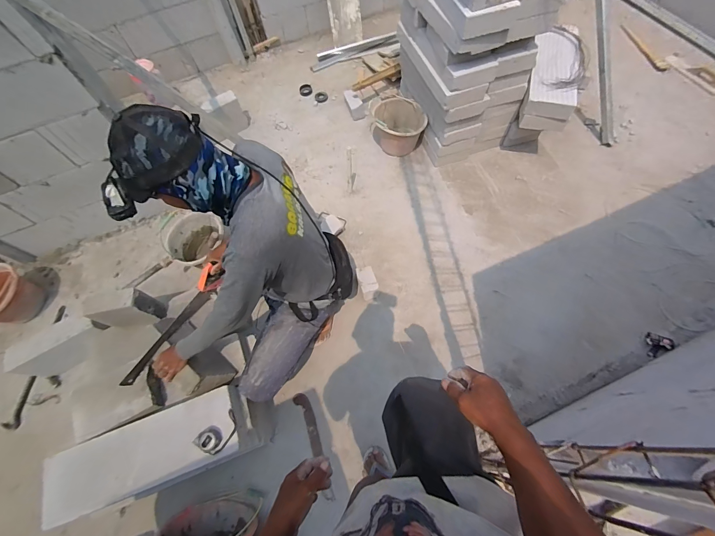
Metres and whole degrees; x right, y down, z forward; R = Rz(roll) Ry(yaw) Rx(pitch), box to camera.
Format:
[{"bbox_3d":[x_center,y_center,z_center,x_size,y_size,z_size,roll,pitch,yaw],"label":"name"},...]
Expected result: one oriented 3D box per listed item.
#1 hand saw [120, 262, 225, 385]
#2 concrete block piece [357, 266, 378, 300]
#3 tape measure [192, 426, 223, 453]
[{"bbox_3d":[-0.625,0.197,1.096,0.038,0.099,0.494,39,90,20],"label":"hand saw"},{"bbox_3d":[0.047,0.070,1.468,0.074,0.099,0.124,-15,64,-4],"label":"concrete block piece"},{"bbox_3d":[-0.461,0.529,0.997,0.069,0.039,0.065,30,69,17],"label":"tape measure"}]

